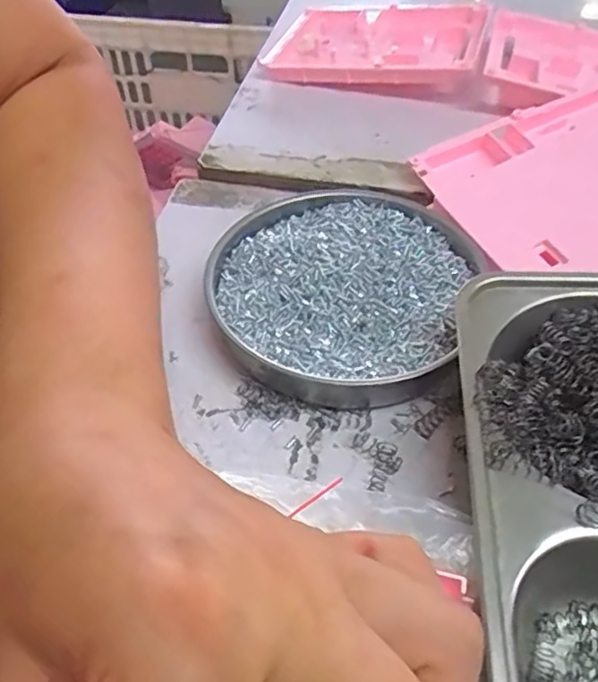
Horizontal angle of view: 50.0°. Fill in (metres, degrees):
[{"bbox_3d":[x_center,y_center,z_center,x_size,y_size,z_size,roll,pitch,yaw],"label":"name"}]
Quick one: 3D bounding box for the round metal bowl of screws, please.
[{"bbox_3d":[0.021,-0.030,0.327,0.125,0.020,0.123,0,47,1],"label":"round metal bowl of screws"}]

